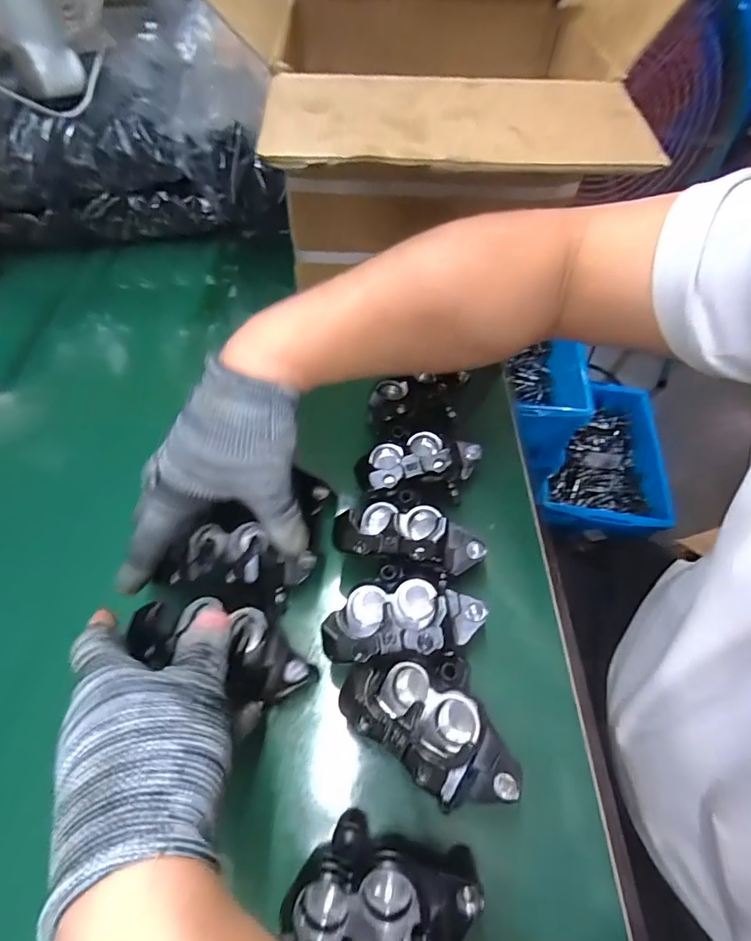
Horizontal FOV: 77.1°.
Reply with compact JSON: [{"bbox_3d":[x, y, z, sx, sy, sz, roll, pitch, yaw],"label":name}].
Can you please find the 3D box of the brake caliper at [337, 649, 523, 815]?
[{"bbox_3d":[0.037,0.148,0.280,0.105,0.058,0.068,34,61,19],"label":"brake caliper"}]

